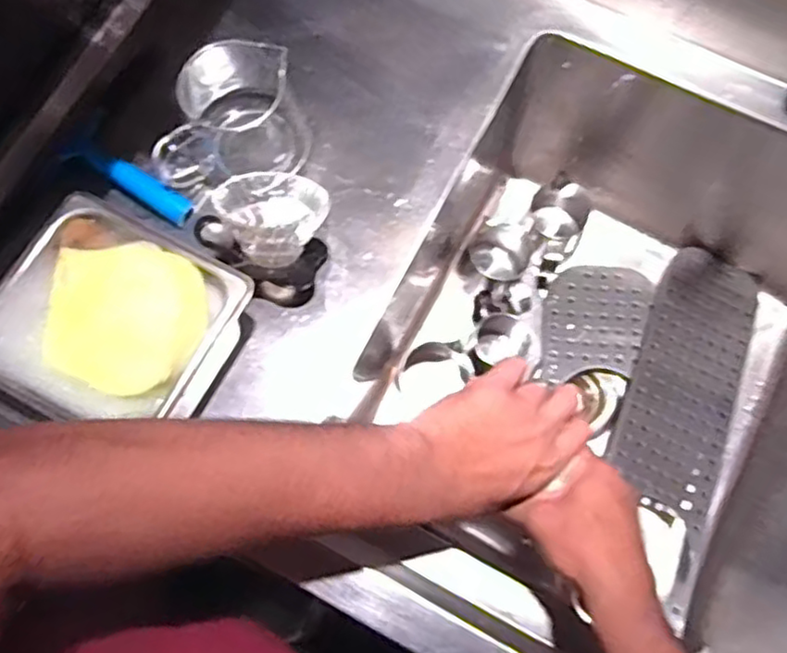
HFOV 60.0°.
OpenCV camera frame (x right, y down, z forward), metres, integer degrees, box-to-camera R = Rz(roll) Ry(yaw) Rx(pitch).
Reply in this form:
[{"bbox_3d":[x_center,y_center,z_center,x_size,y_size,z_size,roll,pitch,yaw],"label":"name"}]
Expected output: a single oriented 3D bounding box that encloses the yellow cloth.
[{"bbox_3d":[-0.204,-0.005,0.517,0.123,0.020,0.108,0,75,0],"label":"yellow cloth"}]

